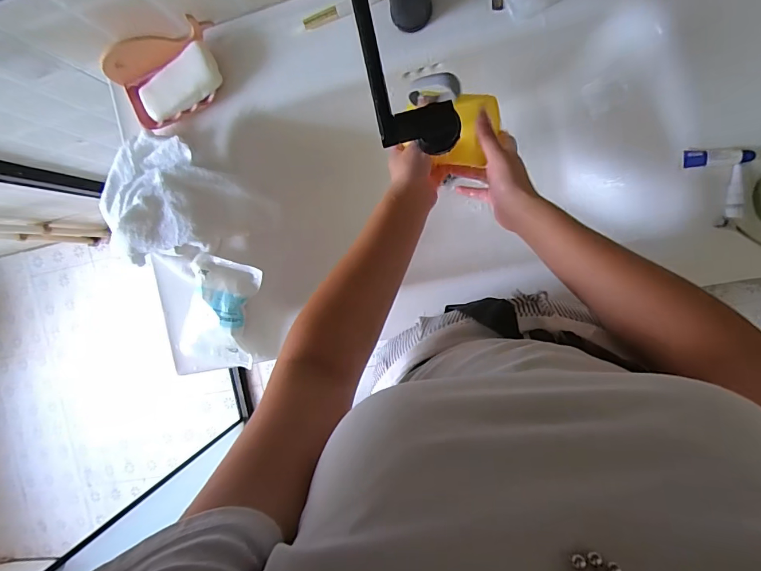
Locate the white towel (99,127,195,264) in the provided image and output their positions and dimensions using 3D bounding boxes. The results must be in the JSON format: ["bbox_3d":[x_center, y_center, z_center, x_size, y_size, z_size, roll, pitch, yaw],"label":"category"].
[{"bbox_3d":[-0.324,-0.121,0.566,0.137,0.045,0.160,-19,90,10],"label":"white towel"}]

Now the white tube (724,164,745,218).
[{"bbox_3d":[0.415,-0.109,0.481,0.021,0.014,0.060,-1,93,10],"label":"white tube"}]

